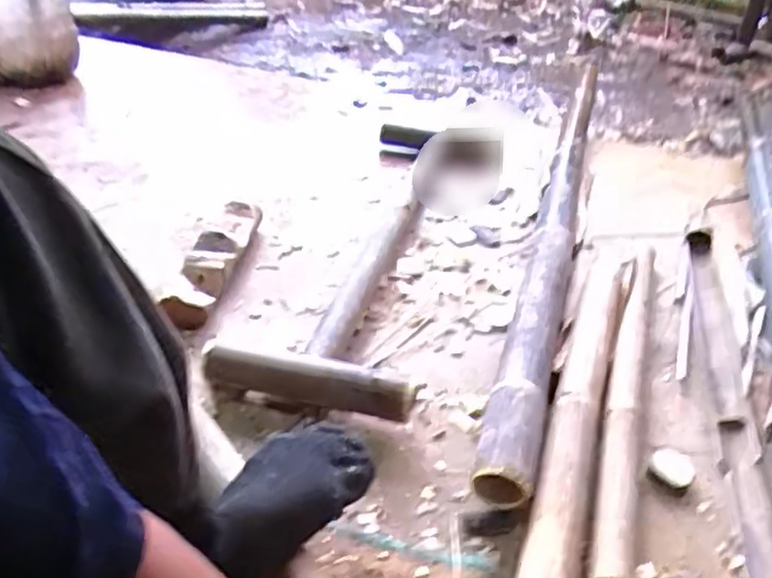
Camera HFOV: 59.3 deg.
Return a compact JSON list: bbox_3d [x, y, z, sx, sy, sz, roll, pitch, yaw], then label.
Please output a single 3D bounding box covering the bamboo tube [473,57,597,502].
[{"bbox_3d":[0.315,-0.146,1.219,0.071,0.080,1.320,12,37,13],"label":"bamboo tube"}]

